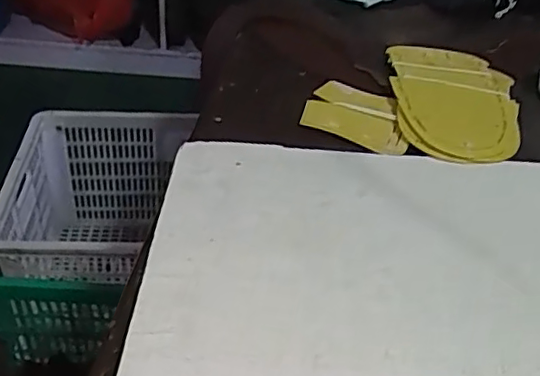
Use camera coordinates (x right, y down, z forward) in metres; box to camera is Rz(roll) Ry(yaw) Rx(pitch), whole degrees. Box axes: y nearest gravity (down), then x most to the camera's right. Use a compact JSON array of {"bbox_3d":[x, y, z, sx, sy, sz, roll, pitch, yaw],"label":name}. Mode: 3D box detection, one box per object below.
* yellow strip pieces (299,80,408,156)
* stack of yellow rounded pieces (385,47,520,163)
[{"bbox_3d":[0.071,-0.057,0.482,0.082,0.008,0.072,18,38,18],"label":"yellow strip pieces"},{"bbox_3d":[0.155,-0.074,0.511,0.104,0.012,0.176,6,36,1],"label":"stack of yellow rounded pieces"}]

